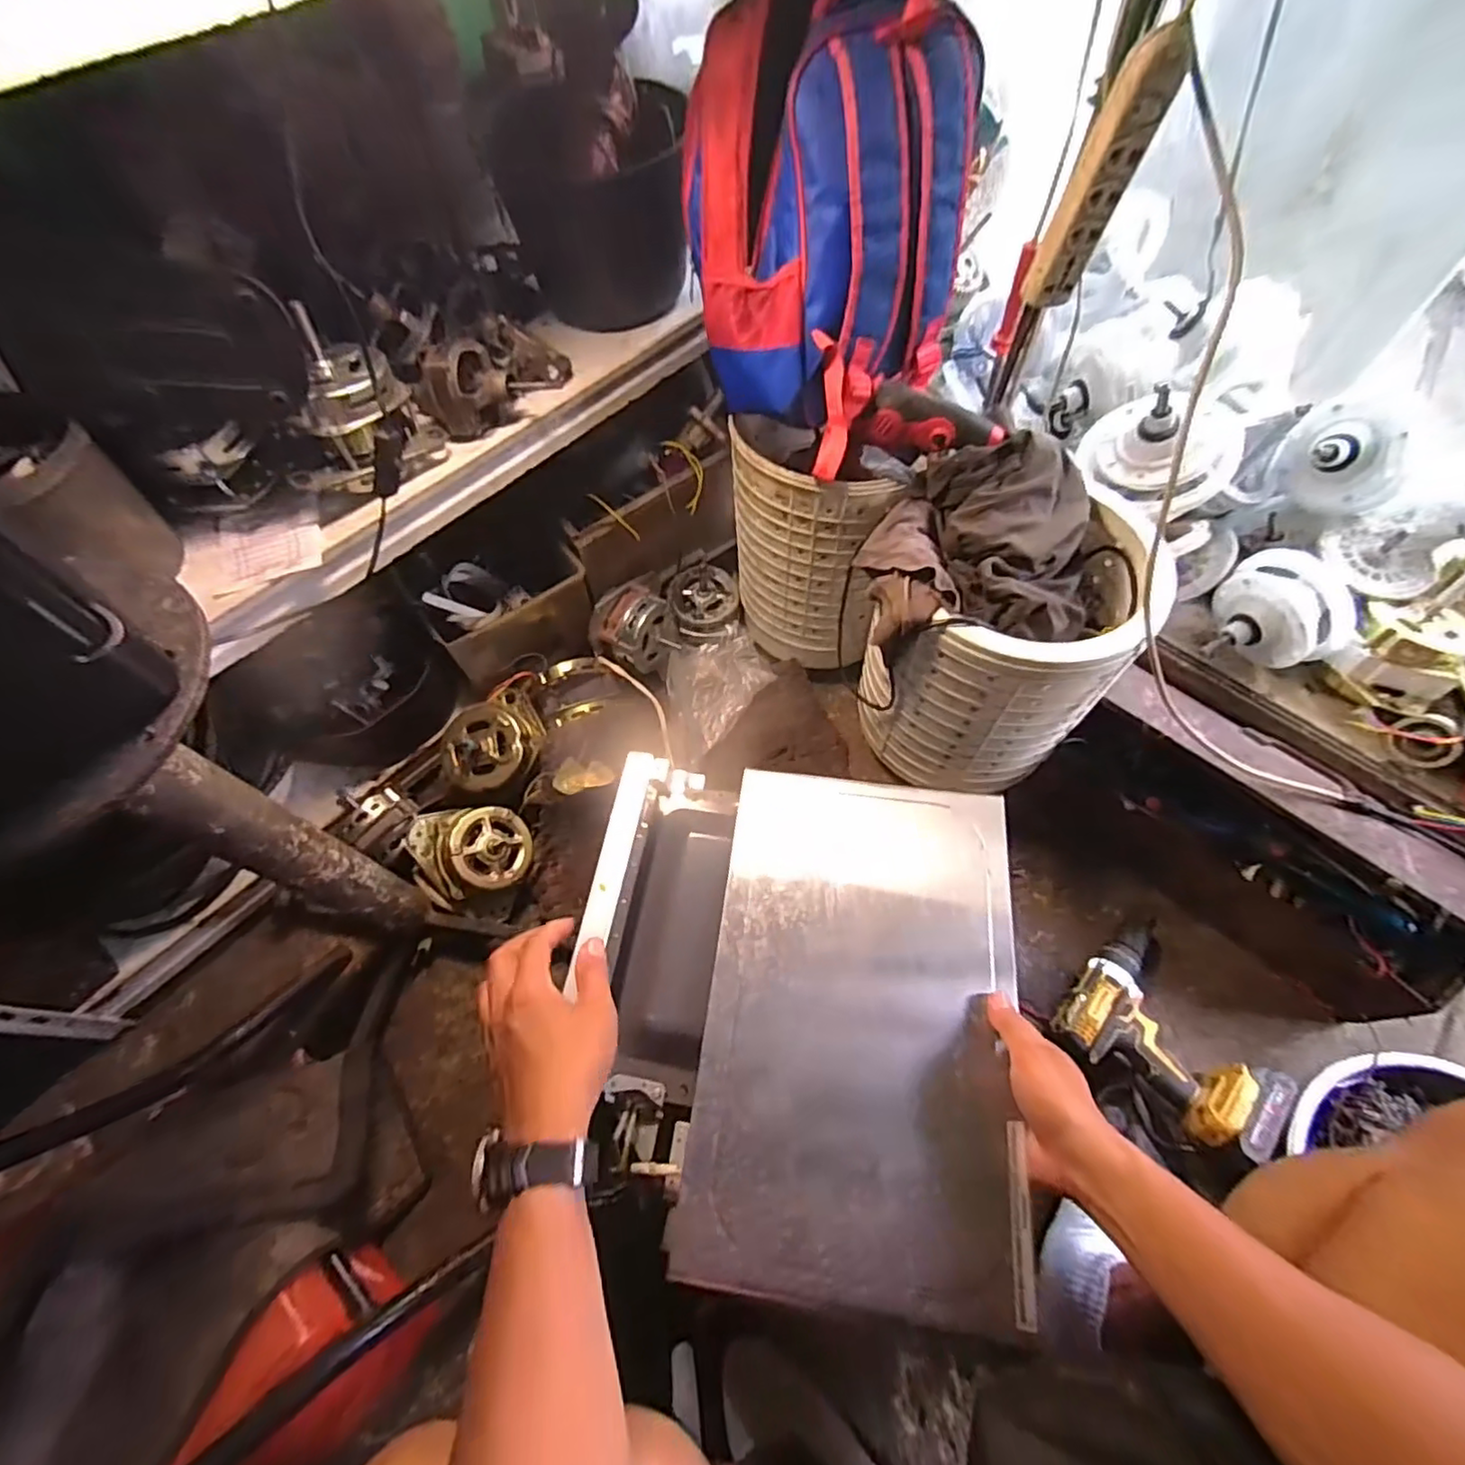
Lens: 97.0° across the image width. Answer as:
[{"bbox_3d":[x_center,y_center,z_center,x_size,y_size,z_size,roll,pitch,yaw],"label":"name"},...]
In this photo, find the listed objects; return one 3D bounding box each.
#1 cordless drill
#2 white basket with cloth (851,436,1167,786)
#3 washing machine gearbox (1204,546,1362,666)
[{"bbox_3d":[0.514,0.331,0.750,0.216,0.074,0.215,34,68,19],"label":"cordless drill"},{"bbox_3d":[0.310,-0.127,0.781,0.291,0.326,0.289,36,68,19],"label":"white basket with cloth"},{"bbox_3d":[0.642,-0.137,0.779,0.113,0.112,0.140,-28,64,-12],"label":"washing machine gearbox"}]

